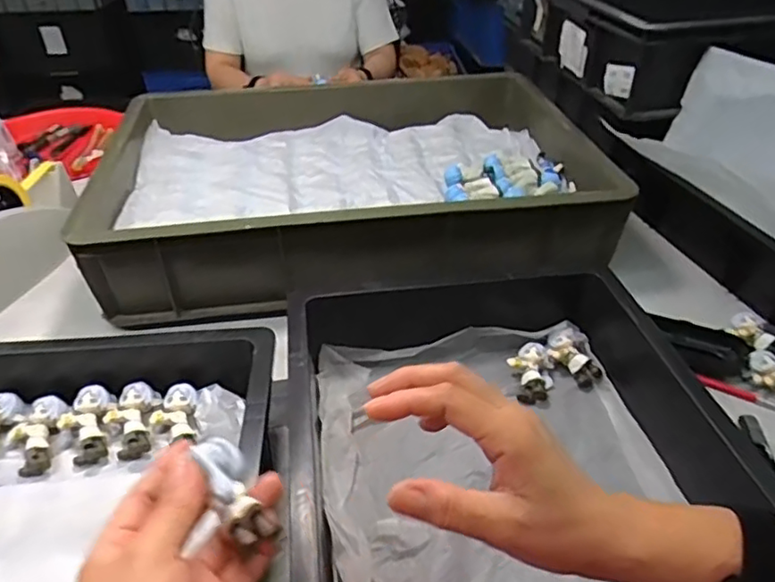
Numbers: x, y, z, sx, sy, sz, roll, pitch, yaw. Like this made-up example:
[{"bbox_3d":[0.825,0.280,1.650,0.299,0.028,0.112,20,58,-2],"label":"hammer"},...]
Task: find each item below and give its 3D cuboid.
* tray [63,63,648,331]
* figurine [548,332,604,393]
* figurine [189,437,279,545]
[{"bbox_3d":[-0.054,-0.154,0.767,0.566,0.099,0.411,-7,38,-8],"label":"tray"},{"bbox_3d":[0.177,0.067,0.573,0.028,0.017,0.062,-22,62,-26],"label":"figurine"},{"bbox_3d":[-0.077,0.095,0.295,0.022,0.031,0.058,-24,43,-27],"label":"figurine"}]

